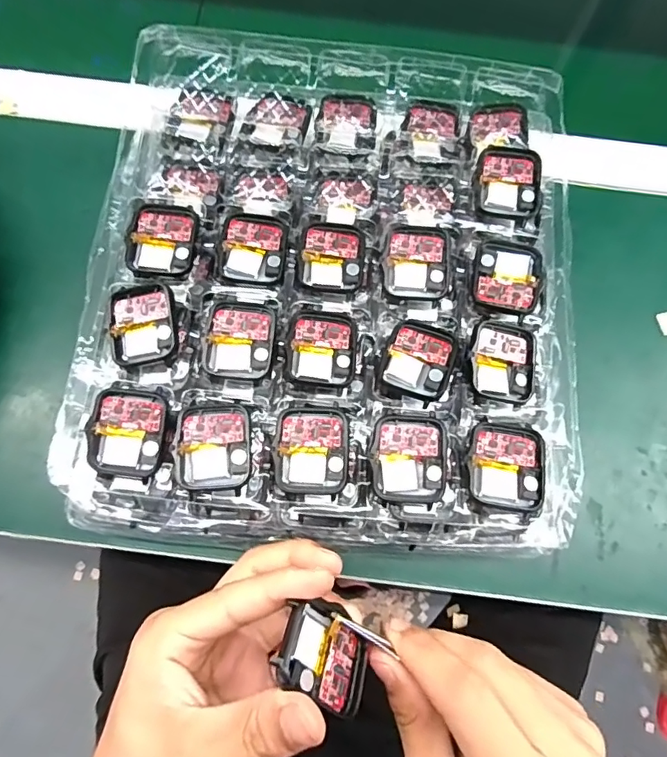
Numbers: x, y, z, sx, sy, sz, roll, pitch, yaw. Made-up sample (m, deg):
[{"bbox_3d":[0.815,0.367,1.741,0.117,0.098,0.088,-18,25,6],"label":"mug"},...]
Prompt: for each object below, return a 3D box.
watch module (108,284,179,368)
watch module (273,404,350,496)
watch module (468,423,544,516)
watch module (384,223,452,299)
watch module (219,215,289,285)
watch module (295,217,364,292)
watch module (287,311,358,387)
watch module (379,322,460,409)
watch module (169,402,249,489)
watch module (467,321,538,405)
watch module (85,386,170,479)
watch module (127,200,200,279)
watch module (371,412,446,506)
[{"bbox_3d":[-0.103,-0.031,0.267,0.037,0.009,0.041,-6,75,-3],"label":"watch module"},{"bbox_3d":[-0.011,0.036,0.253,0.036,0.006,0.043,5,74,0],"label":"watch module"},{"bbox_3d":[0.087,0.045,0.254,0.037,0.014,0.042,12,74,2],"label":"watch module"},{"bbox_3d":[0.048,-0.067,0.287,0.037,0.013,0.041,6,74,0],"label":"watch module"},{"bbox_3d":[-0.046,-0.076,0.287,0.036,0.006,0.041,6,74,0],"label":"watch module"},{"bbox_3d":[-0.001,-0.072,0.289,0.036,0.009,0.046,7,74,0],"label":"watch module"},{"bbox_3d":[-0.006,-0.017,0.271,0.036,0.005,0.041,7,74,0],"label":"watch module"},{"bbox_3d":[0.047,-0.011,0.272,0.036,0.011,0.044,23,75,4],"label":"watch module"},{"bbox_3d":[-0.061,0.033,0.251,0.037,0.005,0.044,1,74,-1],"label":"watch module"},{"bbox_3d":[0.093,-0.009,0.272,0.039,0.013,0.042,11,74,1],"label":"watch module"},{"bbox_3d":[-0.104,0.027,0.255,0.038,0.012,0.043,9,74,1],"label":"watch module"},{"bbox_3d":[-0.097,-0.081,0.284,0.035,0.006,0.047,5,74,0],"label":"watch module"},{"bbox_3d":[0.039,0.040,0.253,0.037,0.009,0.043,3,74,-1],"label":"watch module"}]

